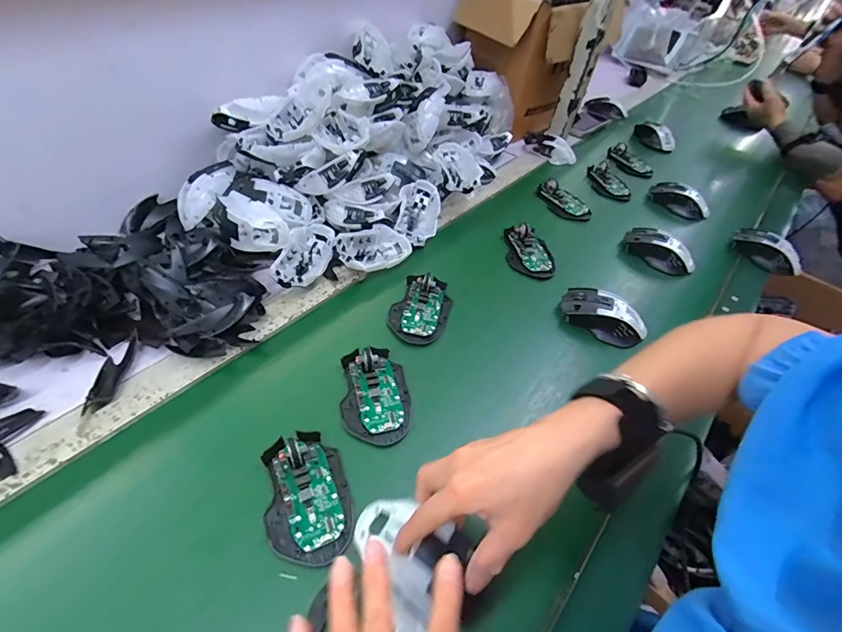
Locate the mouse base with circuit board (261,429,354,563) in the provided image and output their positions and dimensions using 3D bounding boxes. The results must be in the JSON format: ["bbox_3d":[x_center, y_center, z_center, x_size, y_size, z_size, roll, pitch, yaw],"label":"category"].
[{"bbox_3d":[-0.105,0.159,0.369,0.074,0.022,0.114,-16,53,-19],"label":"mouse base with circuit board"}]

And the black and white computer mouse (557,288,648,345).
[{"bbox_3d":[0.246,-0.003,0.547,0.111,0.031,0.054,29,52,17],"label":"black and white computer mouse"}]

